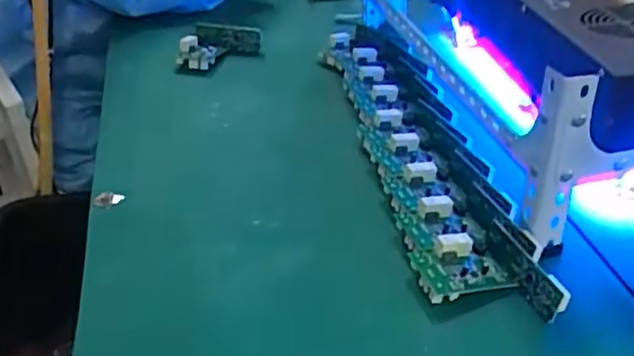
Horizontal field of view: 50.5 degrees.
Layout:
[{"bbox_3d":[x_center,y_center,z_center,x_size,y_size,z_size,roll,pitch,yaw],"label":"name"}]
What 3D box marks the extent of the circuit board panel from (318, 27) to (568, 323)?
[{"bbox_3d":[0.098,-0.057,0.752,0.108,0.035,0.567,-7,35,-8],"label":"circuit board panel"}]

